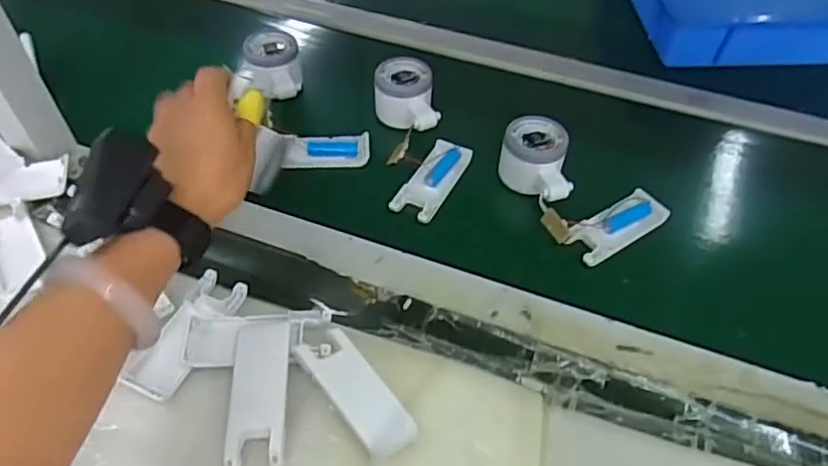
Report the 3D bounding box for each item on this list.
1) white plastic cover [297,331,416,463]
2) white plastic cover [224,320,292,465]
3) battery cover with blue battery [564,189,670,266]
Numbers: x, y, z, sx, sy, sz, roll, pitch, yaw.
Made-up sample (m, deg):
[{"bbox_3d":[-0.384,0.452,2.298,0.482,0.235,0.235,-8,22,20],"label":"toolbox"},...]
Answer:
[{"bbox_3d":[-0.041,0.109,0.418,0.037,0.010,0.099,-31,58,-24],"label":"white plastic cover"},{"bbox_3d":[-0.107,0.109,0.423,0.039,0.012,0.104,-2,51,-4],"label":"white plastic cover"},{"bbox_3d":[0.184,-0.006,0.549,0.105,0.013,0.039,-29,57,-23],"label":"battery cover with blue battery"}]

